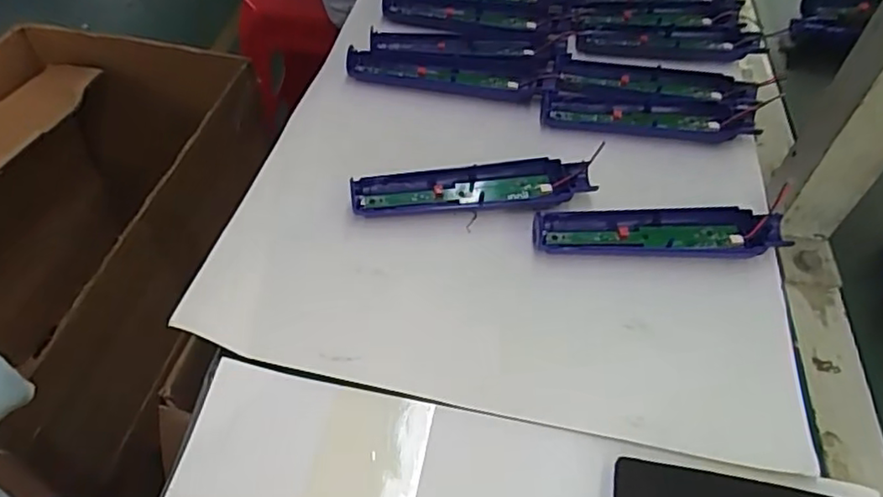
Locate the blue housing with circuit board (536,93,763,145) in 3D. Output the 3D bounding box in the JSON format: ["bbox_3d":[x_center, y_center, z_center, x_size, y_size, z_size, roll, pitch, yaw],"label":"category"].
[{"bbox_3d":[0.168,-0.109,0.520,0.171,0.015,0.039,5,51,2],"label":"blue housing with circuit board"}]

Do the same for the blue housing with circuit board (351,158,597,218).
[{"bbox_3d":[0.022,-0.044,0.448,0.167,0.016,0.036,-7,51,-8],"label":"blue housing with circuit board"}]

